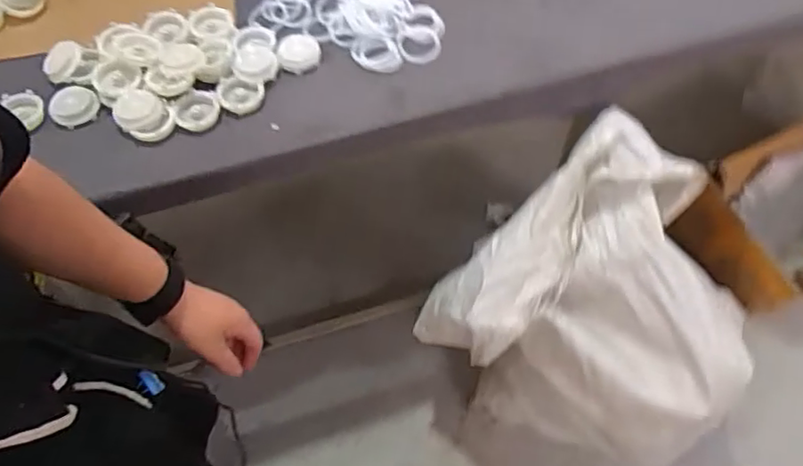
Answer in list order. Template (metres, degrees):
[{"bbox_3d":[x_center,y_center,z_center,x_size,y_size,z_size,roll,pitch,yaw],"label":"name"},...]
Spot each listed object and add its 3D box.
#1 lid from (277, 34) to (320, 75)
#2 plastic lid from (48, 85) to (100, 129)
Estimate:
[{"bbox_3d":[-0.137,-0.240,0.808,0.054,0.019,0.052,2,62,2],"label":"lid"},{"bbox_3d":[-0.416,-0.163,0.767,0.058,0.014,0.058,-1,62,1],"label":"plastic lid"}]

